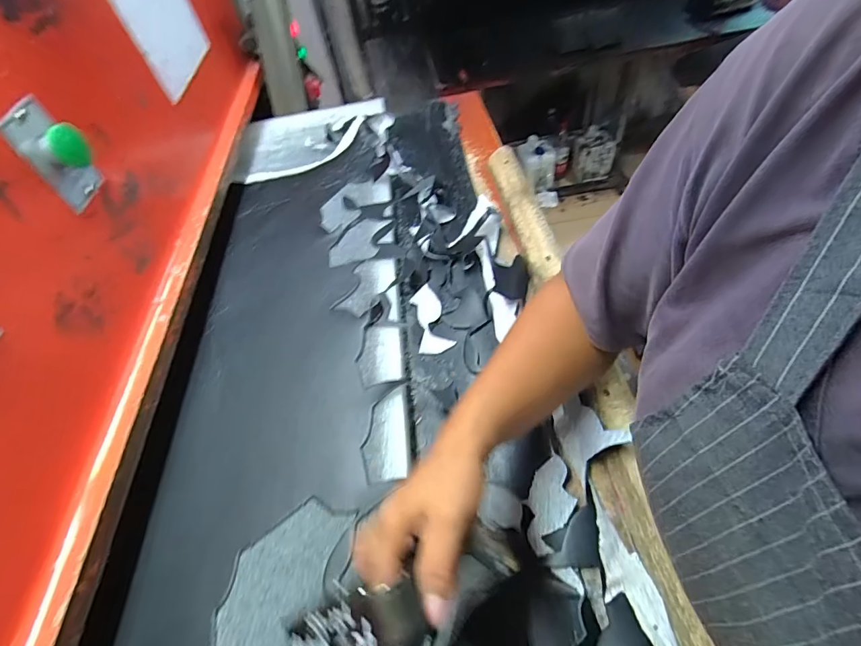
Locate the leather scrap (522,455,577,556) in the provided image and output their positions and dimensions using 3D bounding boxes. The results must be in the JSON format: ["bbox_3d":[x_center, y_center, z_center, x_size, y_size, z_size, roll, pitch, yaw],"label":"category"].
[{"bbox_3d":[0.113,0.171,0.389,0.039,0.016,0.084,12,67,15],"label":"leather scrap"}]

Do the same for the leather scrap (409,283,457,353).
[{"bbox_3d":[-0.003,-0.005,0.574,0.047,0.004,0.111,-19,56,-2],"label":"leather scrap"}]

